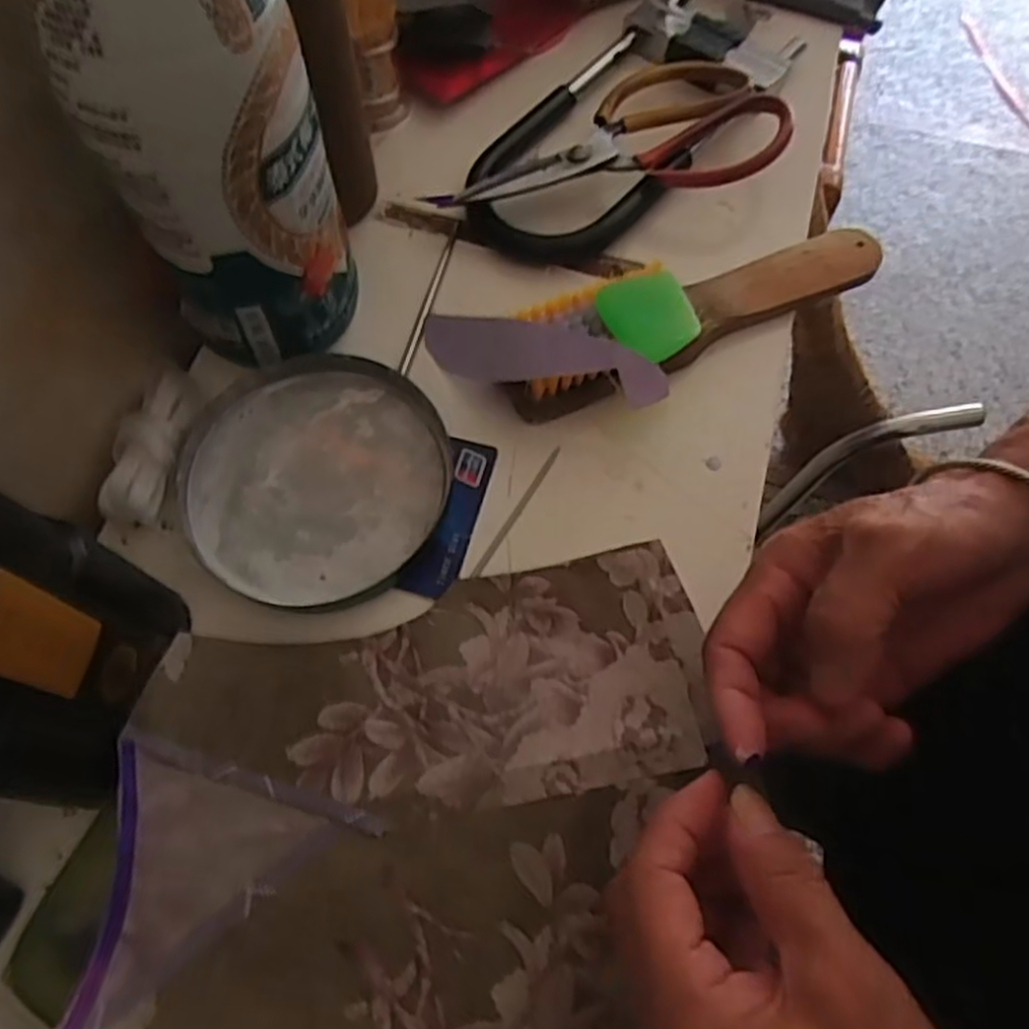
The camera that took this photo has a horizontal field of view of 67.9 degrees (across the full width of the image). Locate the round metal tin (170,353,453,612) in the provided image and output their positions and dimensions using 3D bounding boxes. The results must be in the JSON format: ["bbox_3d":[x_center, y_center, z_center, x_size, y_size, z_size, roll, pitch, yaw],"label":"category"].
[{"bbox_3d":[-0.097,-0.019,0.370,0.122,0.018,0.124,1,66,-3],"label":"round metal tin"}]

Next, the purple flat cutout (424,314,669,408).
[{"bbox_3d":[0.008,-0.077,0.378,0.133,0.024,0.034,15,65,24],"label":"purple flat cutout"}]

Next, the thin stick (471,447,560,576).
[{"bbox_3d":[0.001,-0.002,0.373,0.005,0.004,0.078,30,68,10],"label":"thin stick"}]

